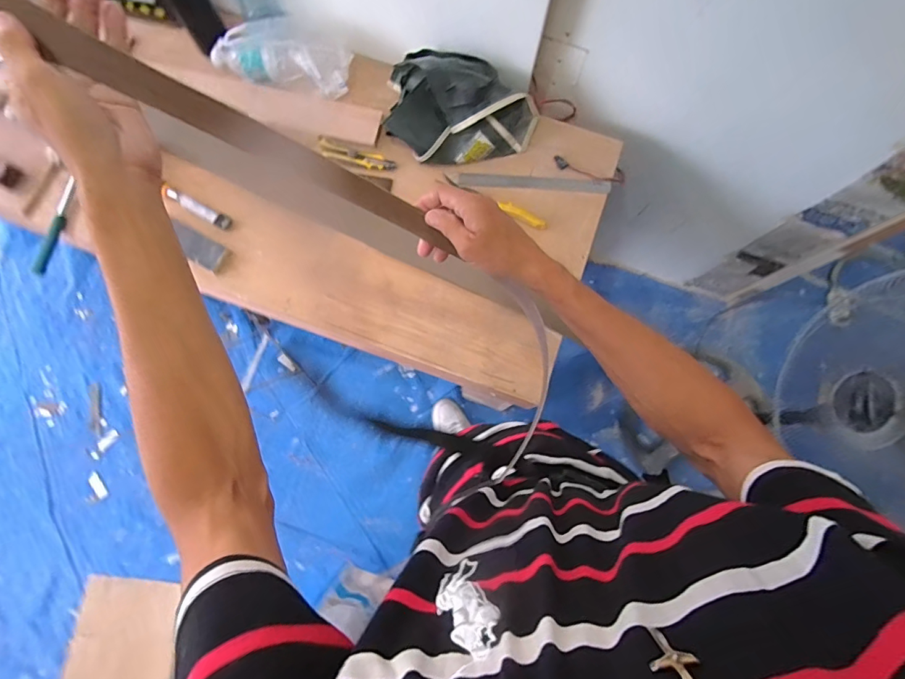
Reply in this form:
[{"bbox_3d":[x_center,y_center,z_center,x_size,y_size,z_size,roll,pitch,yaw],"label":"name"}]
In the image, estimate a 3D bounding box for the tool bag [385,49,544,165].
[{"bbox_3d":[0.021,-0.475,0.880,0.306,0.122,0.197,-1,78,-1],"label":"tool bag"}]

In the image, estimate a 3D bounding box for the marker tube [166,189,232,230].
[{"bbox_3d":[-0.512,-0.262,0.885,0.137,0.017,0.028,25,79,4],"label":"marker tube"}]

